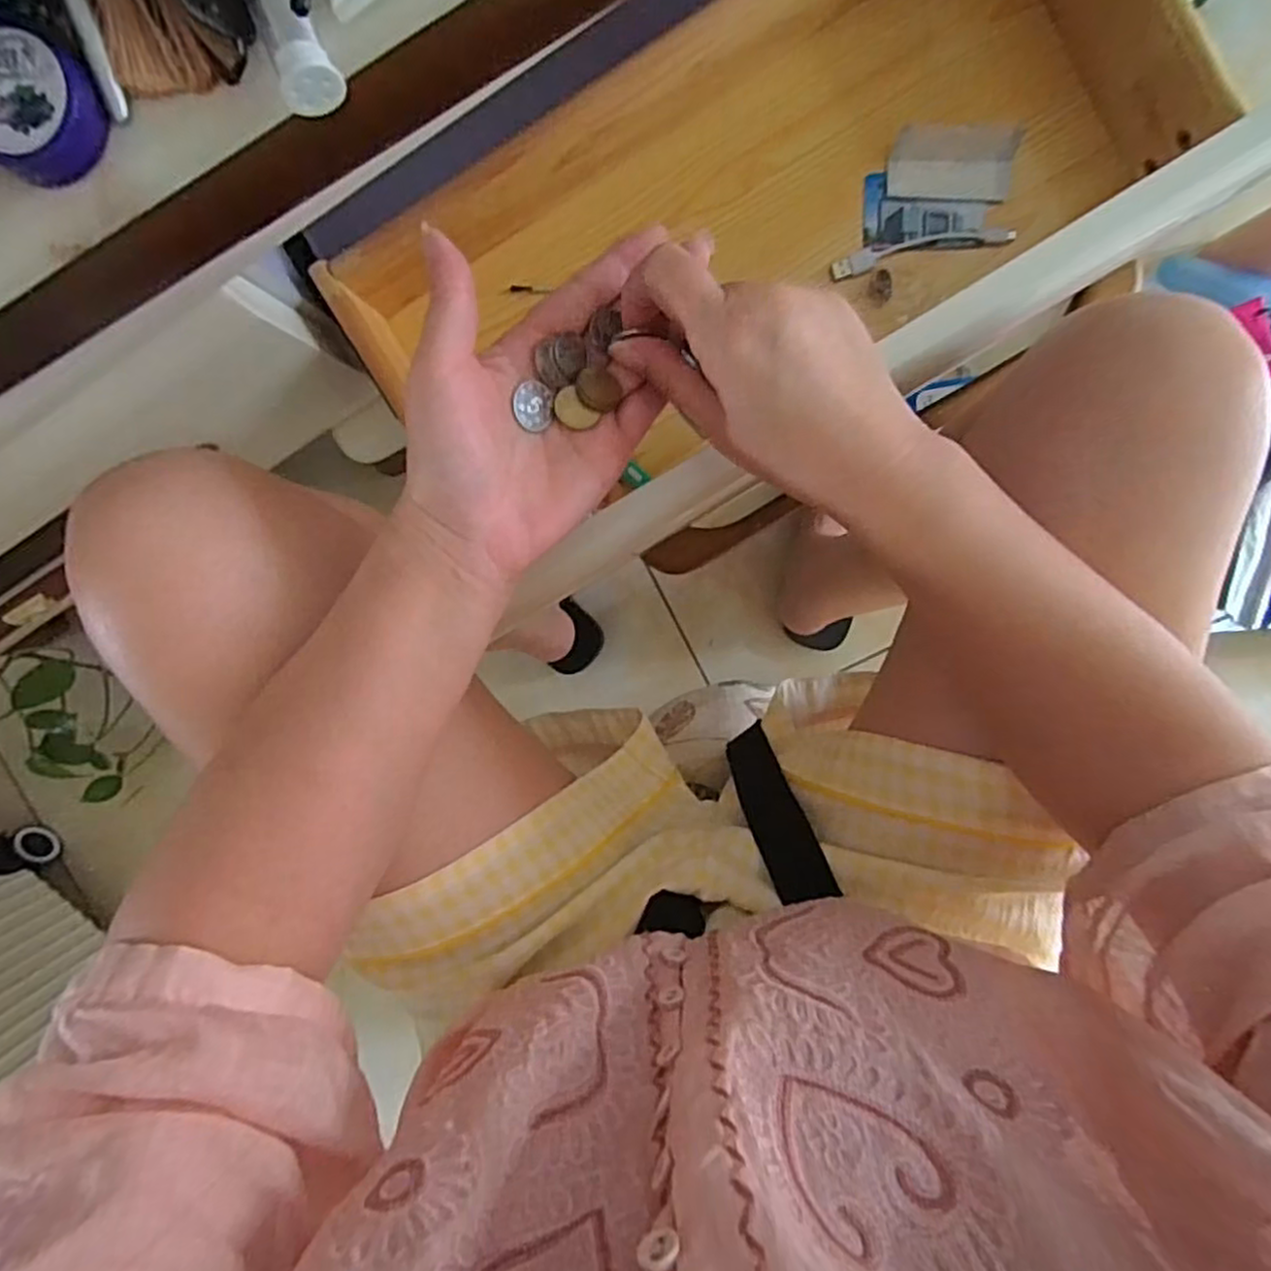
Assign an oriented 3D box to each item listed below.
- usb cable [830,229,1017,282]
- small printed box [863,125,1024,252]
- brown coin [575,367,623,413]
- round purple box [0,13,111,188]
[{"bbox_3d":[0.203,-0.277,0.504,0.124,0.015,0.020,-9,95,5],"label":"usb cable"},{"bbox_3d":[0.212,-0.313,0.493,0.092,0.026,0.070,7,97,3],"label":"small printed box"},{"bbox_3d":[-0.017,-0.108,0.308,0.017,0.004,0.023,22,64,-9],"label":"brown coin"},{"bbox_3d":[-0.245,-0.212,0.281,0.054,0.021,0.051,0,96,4],"label":"round purple box"}]

